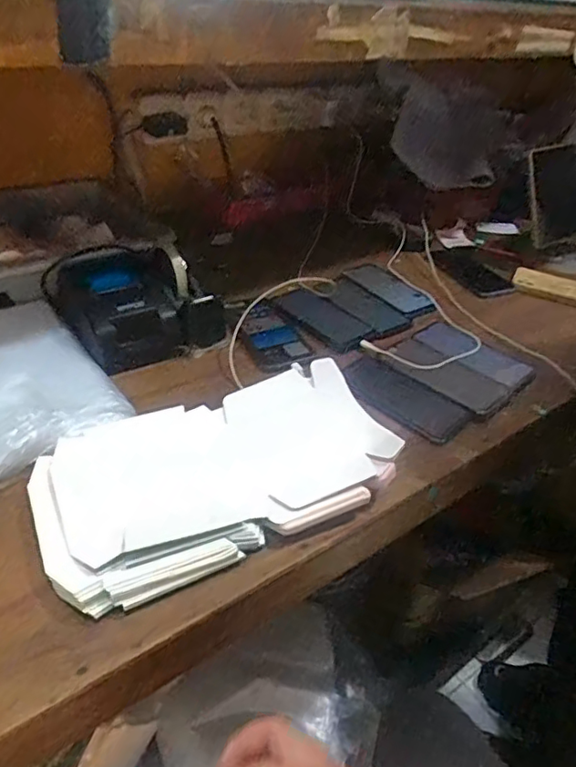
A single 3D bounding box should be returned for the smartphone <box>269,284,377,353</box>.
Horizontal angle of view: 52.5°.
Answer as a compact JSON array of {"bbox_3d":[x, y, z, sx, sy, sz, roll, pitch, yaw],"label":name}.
[{"bbox_3d":[0.052,-0.098,0.856,0.153,0.012,0.081,35,54,24],"label":"smartphone"}]

